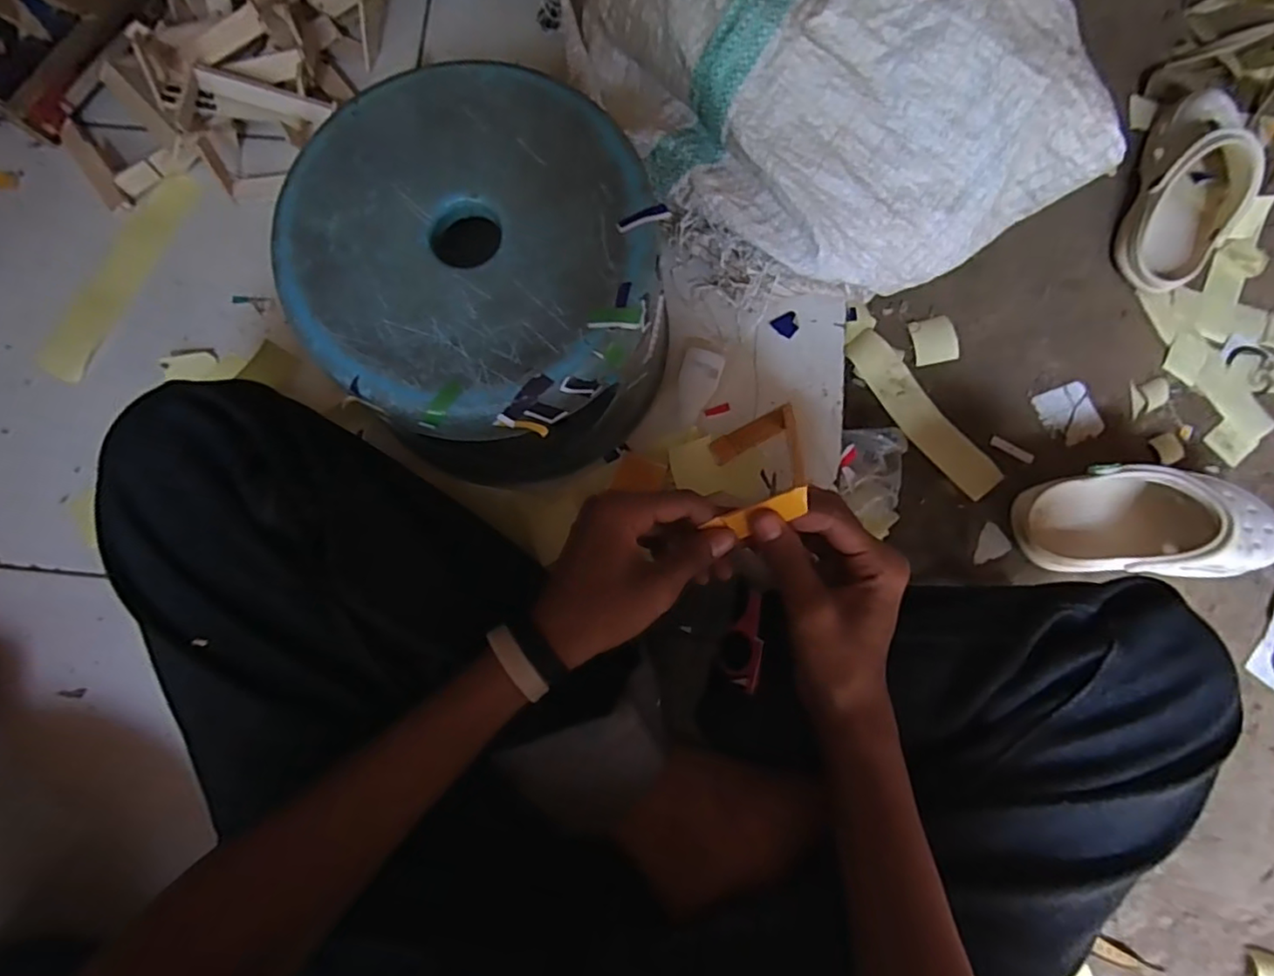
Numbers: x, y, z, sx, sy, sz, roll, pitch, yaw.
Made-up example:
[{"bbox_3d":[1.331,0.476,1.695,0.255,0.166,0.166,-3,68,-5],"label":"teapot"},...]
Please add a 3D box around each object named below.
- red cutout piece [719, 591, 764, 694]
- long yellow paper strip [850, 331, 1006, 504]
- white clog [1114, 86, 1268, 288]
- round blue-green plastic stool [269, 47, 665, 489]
[{"bbox_3d":[0.076,0.109,0.441,0.029,0.004,0.070,11,63,2],"label":"red cutout piece"},{"bbox_3d":[0.287,-0.075,0.621,0.043,0.011,0.196,-37,83,1],"label":"long yellow paper strip"},{"bbox_3d":[0.599,-0.325,0.650,0.098,0.078,0.234,22,80,4],"label":"white clog"},{"bbox_3d":[-0.101,-0.131,0.428,0.227,0.156,0.216,0,82,1],"label":"round blue-green plastic stool"}]

